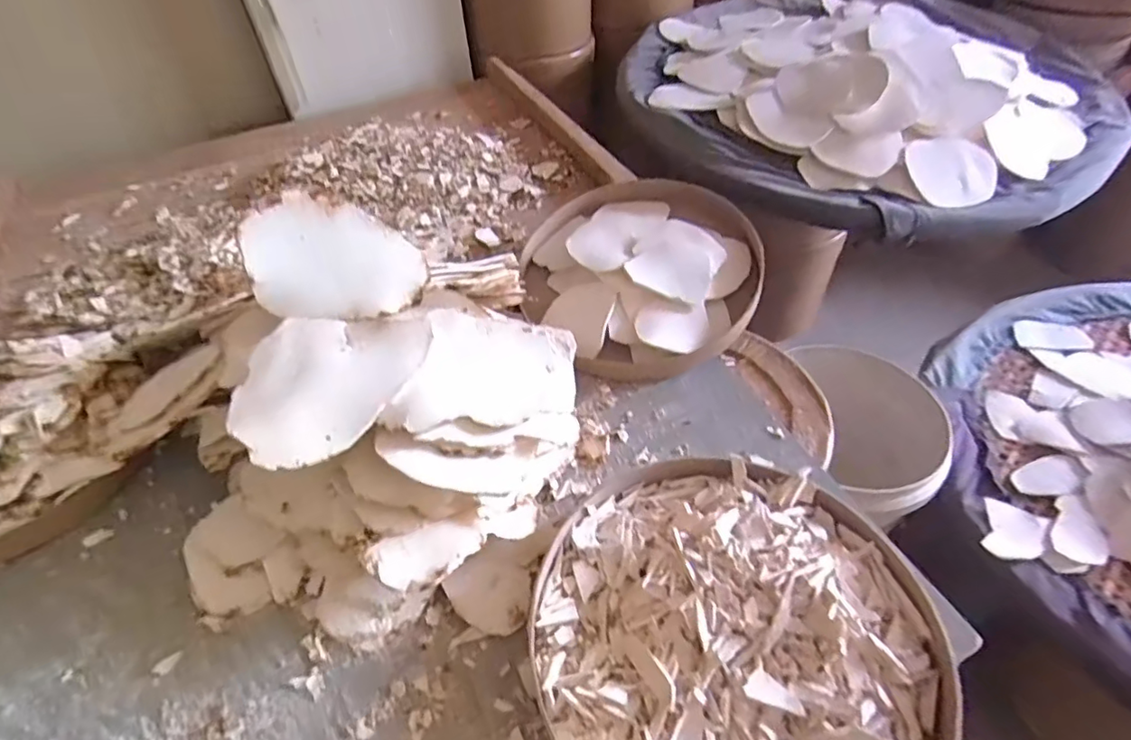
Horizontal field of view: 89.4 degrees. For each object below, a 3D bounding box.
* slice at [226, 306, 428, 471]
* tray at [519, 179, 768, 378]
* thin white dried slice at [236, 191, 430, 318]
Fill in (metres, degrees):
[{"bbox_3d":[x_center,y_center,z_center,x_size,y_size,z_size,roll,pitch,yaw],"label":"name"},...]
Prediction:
[{"bbox_3d":[-0.212,0.000,0.508,0.145,0.018,0.183,23,53,22],"label":"slice"},{"bbox_3d":[0.091,-0.127,0.723,0.258,0.092,0.281,-3,48,4],"label":"tray"},{"bbox_3d":[-0.218,-0.107,0.550,0.159,0.109,0.010,-5,14,-23],"label":"thin white dried slice"}]

